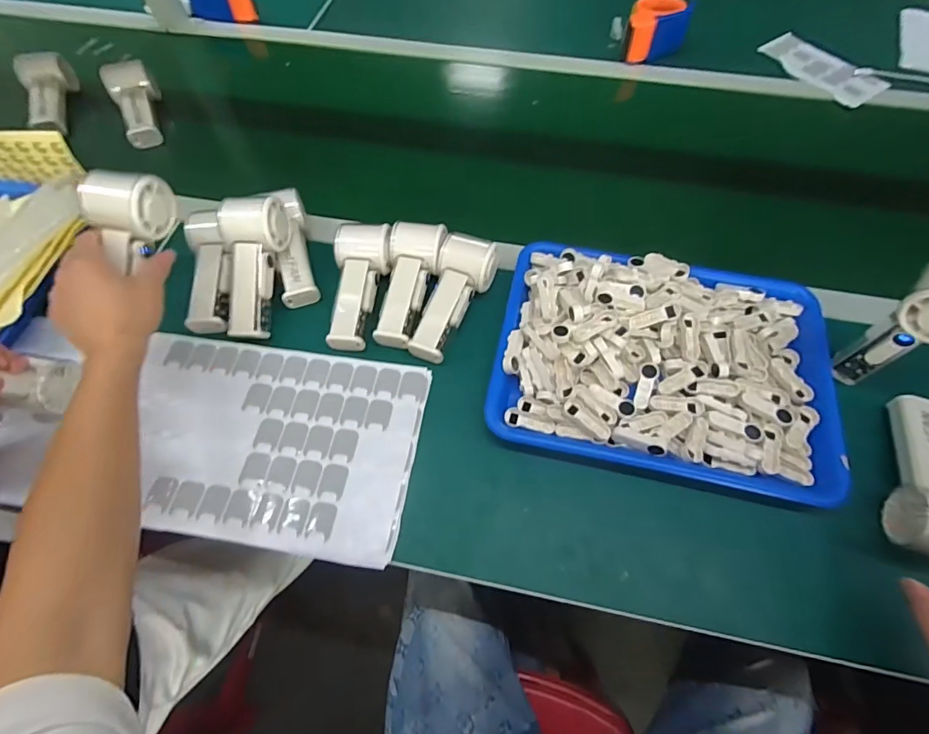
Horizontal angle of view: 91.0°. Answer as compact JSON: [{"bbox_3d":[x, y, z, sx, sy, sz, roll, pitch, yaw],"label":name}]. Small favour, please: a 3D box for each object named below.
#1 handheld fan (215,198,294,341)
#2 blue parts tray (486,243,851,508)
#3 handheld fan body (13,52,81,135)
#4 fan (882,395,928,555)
[{"bbox_3d":[-0.235,-0.110,0.505,0.062,0.056,0.155,3,92,1],"label":"handheld fan"},{"bbox_3d":[0.207,-0.011,0.485,0.334,0.068,0.250,10,62,6],"label":"blue parts tray"},{"bbox_3d":[-0.647,-0.420,0.701,0.058,0.055,0.154,-10,72,-7],"label":"handheld fan body"},{"bbox_3d":[0.418,0.098,0.406,0.052,0.055,0.158,22,57,13],"label":"fan"}]

